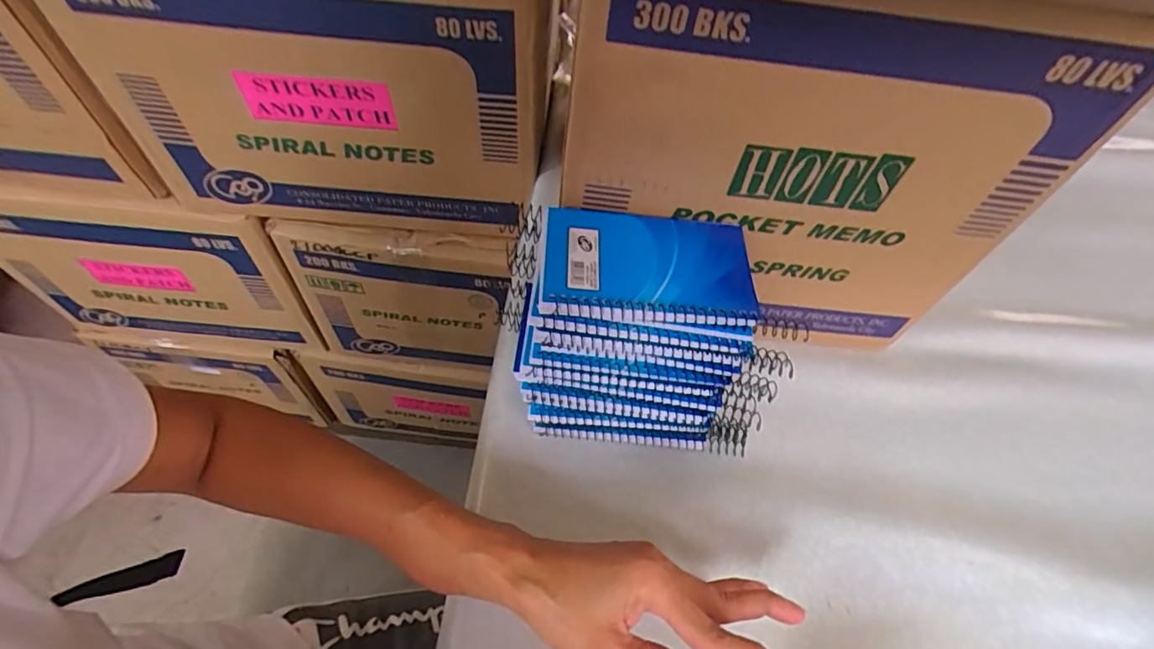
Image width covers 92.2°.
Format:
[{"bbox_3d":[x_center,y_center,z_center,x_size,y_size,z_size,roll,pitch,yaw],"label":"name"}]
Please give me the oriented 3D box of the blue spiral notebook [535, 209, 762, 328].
[{"bbox_3d":[0.045,-0.037,0.348,0.133,0.017,0.084,2,55,-4],"label":"blue spiral notebook"}]

